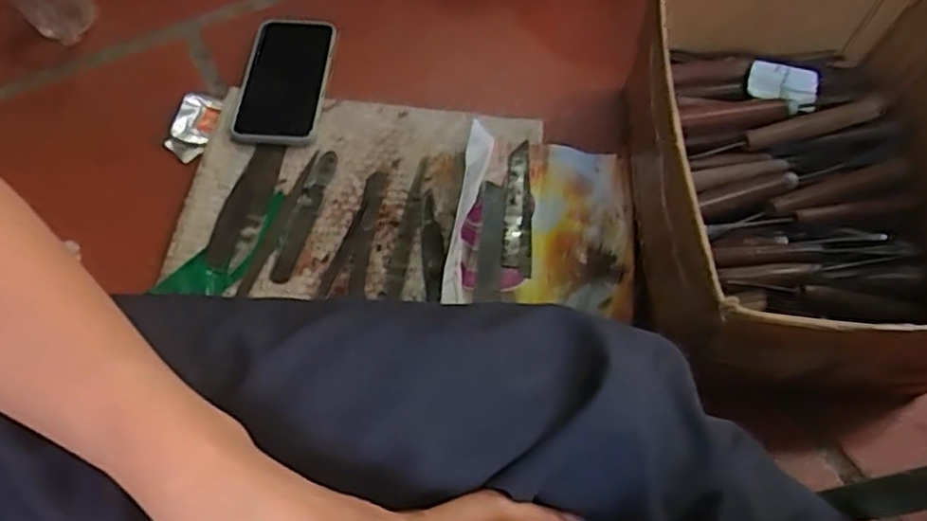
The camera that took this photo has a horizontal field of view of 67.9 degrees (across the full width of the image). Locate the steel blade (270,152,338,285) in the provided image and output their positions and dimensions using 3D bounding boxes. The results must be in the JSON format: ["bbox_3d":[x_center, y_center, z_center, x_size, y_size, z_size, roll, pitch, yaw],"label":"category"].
[{"bbox_3d":[-0.142,-0.041,0.618,0.020,0.004,0.138,12,62,6],"label":"steel blade"}]

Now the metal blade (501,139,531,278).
[{"bbox_3d":[0.051,-0.049,0.627,0.025,0.007,0.141,5,61,2],"label":"metal blade"}]

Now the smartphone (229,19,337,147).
[{"bbox_3d":[-0.177,-0.176,0.675,0.082,0.011,0.156,4,61,1],"label":"smartphone"}]

